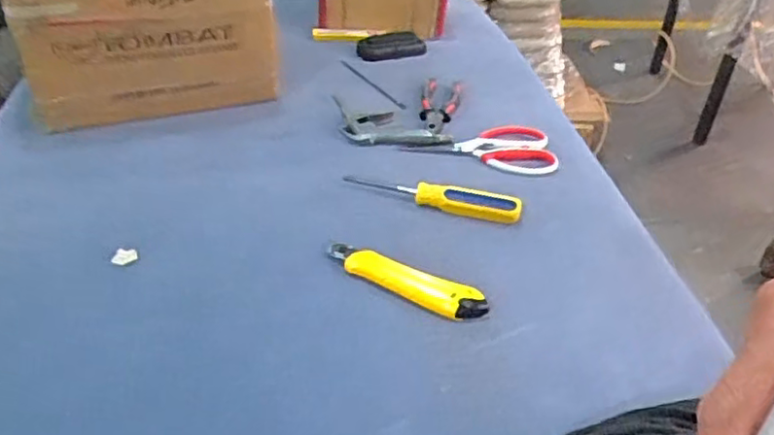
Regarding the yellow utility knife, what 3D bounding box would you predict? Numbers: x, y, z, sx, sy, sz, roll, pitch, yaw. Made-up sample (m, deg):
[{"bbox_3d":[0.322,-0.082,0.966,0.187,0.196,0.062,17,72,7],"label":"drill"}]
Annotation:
[{"bbox_3d":[0.015,0.059,0.619,0.159,0.022,0.035,20,42,19],"label":"yellow utility knife"}]

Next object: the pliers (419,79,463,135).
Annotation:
[{"bbox_3d":[0.074,-0.158,0.909,0.052,0.009,0.149,7,39,5],"label":"pliers"}]

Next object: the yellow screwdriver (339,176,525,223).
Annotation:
[{"bbox_3d":[0.049,-0.027,0.724,0.196,0.030,0.026,14,40,12],"label":"yellow screwdriver"}]

